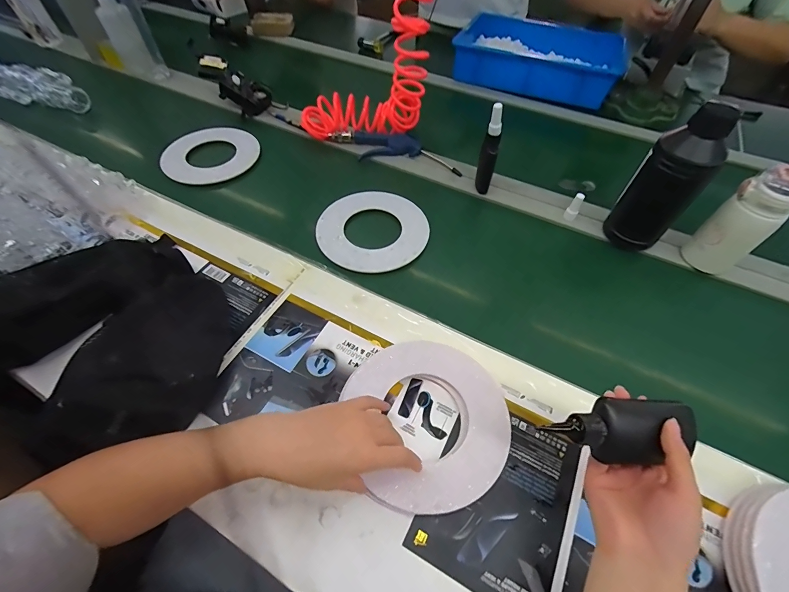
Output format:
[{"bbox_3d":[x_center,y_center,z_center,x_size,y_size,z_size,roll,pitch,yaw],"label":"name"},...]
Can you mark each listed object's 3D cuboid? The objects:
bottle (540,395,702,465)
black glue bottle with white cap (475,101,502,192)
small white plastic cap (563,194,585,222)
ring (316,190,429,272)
[{"bbox_3d":[0.194,0.118,0.304,0.135,0.047,0.044,1,57,-4],"label":"bottle"},{"bbox_3d":[0.171,-0.254,0.634,0.029,0.173,0.032,12,56,9],"label":"black glue bottle with white cap"},{"bbox_3d":[0.325,-0.159,0.636,0.021,0.055,0.015,35,62,22],"label":"small white plastic cap"},{"bbox_3d":[-0.040,-0.115,0.613,0.189,0.015,0.169,35,70,16],"label":"ring"}]

